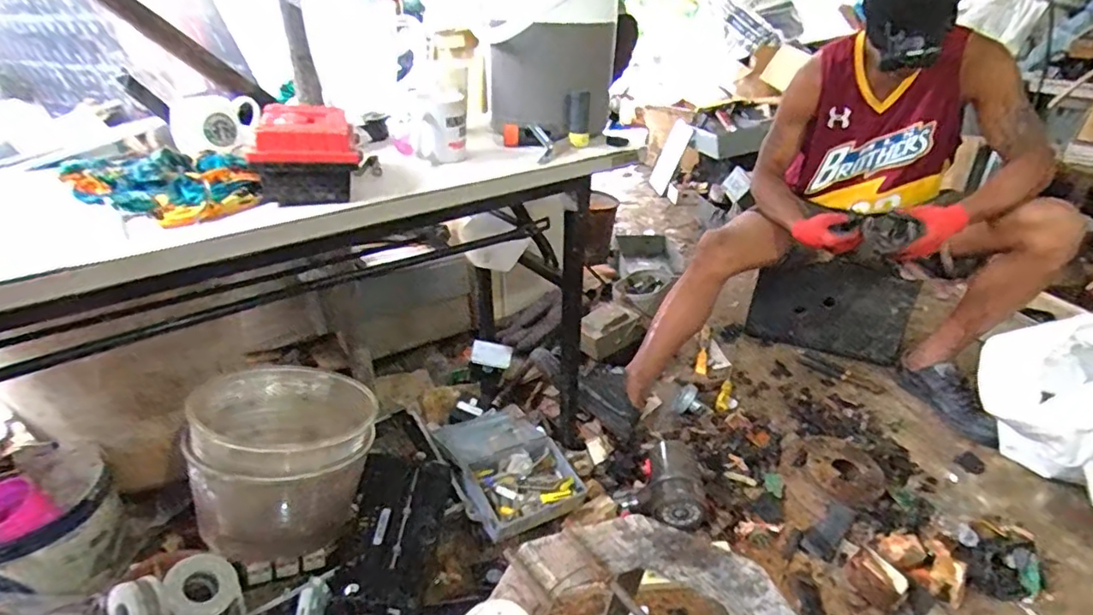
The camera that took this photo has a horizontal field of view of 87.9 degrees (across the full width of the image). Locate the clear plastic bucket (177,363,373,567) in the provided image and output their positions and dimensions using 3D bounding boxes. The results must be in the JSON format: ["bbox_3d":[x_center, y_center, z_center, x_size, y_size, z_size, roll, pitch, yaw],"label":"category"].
[{"bbox_3d":[-0.454,0.258,1.014,0.288,0.221,0.267,-6,31,-11],"label":"clear plastic bucket"}]

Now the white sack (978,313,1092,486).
[{"bbox_3d":[1.117,0.192,1.257,0.205,0.319,0.289,-23,38,-35],"label":"white sack"}]

